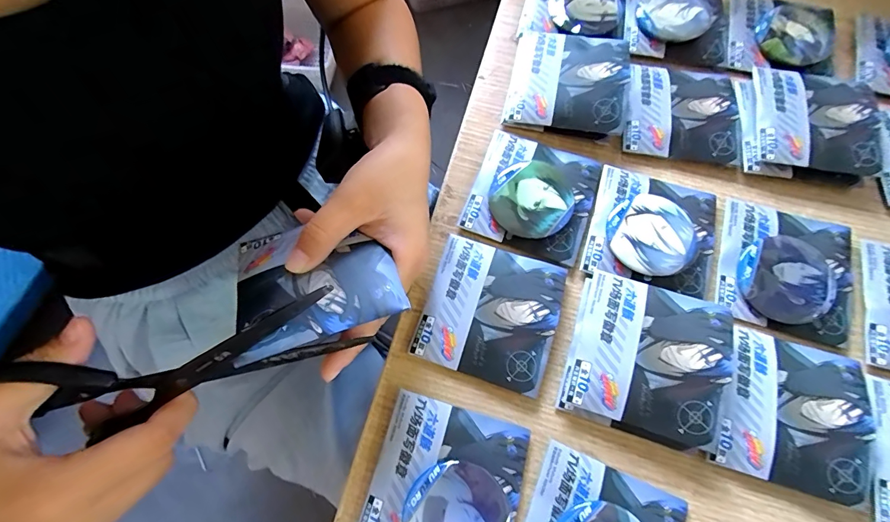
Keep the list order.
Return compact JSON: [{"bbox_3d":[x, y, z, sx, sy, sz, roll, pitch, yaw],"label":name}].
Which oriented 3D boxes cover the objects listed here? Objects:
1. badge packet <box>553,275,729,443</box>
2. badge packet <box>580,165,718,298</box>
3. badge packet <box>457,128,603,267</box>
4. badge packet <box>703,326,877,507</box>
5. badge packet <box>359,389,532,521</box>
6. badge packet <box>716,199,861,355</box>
[{"bbox_3d":[0.119,0.057,0.234,0.082,0.020,0.082,16,73,4],"label":"badge packet"},{"bbox_3d":[0.140,-0.021,0.265,0.080,0.010,0.081,17,73,4],"label":"badge packet"},{"bbox_3d":[0.061,-0.048,0.278,0.081,0.015,0.084,21,73,5],"label":"badge packet"},{"bbox_3d":[0.200,0.086,0.232,0.085,0.012,0.083,18,73,4],"label":"badge packet"},{"bbox_3d":[0.000,0.125,0.219,0.080,0.012,0.084,16,73,4],"label":"badge packet"},{"bbox_3d":[0.227,0.005,0.259,0.084,0.007,0.083,17,73,4],"label":"badge packet"}]

